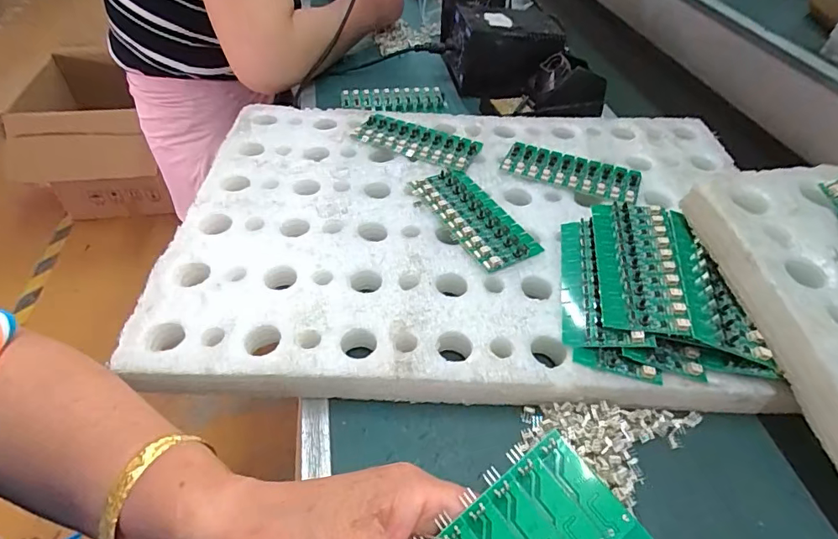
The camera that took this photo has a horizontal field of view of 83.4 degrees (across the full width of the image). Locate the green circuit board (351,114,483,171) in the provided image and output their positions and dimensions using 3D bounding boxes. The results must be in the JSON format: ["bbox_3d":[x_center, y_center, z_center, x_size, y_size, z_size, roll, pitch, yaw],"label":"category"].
[{"bbox_3d":[-0.003,-0.144,0.525,0.137,0.005,0.060,20,49,15],"label":"green circuit board"}]

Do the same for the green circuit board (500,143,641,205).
[{"bbox_3d":[0.162,-0.107,0.499,0.136,0.004,0.071,22,48,18],"label":"green circuit board"}]

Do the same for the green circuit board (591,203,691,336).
[{"bbox_3d":[0.174,-0.007,0.376,0.057,0.006,0.136,3,47,14],"label":"green circuit board"}]

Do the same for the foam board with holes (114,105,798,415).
[{"bbox_3d":[0.054,-0.045,0.456,0.535,0.037,0.368,2,46,-1],"label":"foam board with holes"}]

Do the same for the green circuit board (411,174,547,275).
[{"bbox_3d":[0.052,-0.052,0.441,0.064,0.008,0.134,-24,52,-23],"label":"green circuit board"}]

